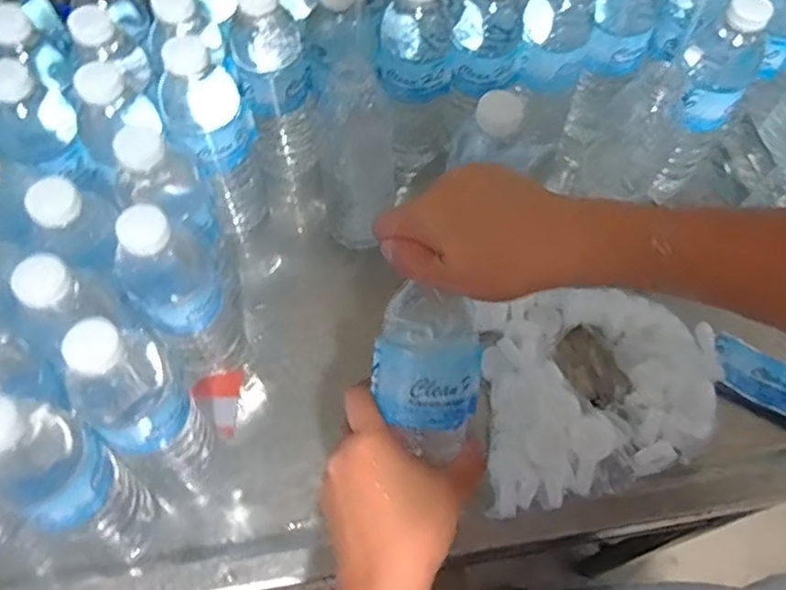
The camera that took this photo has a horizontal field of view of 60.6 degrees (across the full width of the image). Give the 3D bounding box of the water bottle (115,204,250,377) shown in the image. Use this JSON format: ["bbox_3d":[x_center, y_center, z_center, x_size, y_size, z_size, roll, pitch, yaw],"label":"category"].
[{"bbox_3d":[-0.156,0.000,0.505,0.064,0.211,0.074,-23,64,-14],"label":"water bottle"}]

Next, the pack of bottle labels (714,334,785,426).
[{"bbox_3d":[0.324,0.076,0.578,0.098,0.020,0.056,25,63,12],"label":"pack of bottle labels"}]

